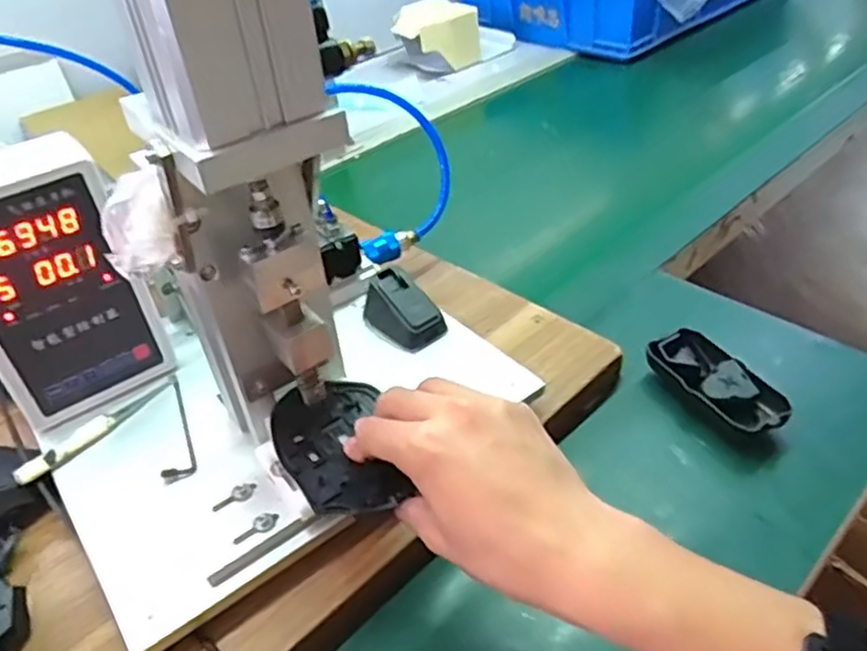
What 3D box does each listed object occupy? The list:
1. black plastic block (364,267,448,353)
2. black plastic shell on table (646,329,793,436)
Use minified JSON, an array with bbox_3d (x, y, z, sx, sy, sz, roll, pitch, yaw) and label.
[{"bbox_3d":[-0.025,-0.013,0.550,0.066,0.039,0.044,27,49,33],"label":"black plastic block"},{"bbox_3d":[0.214,0.046,0.531,0.056,0.028,0.108,-22,42,-19],"label":"black plastic shell on table"}]

